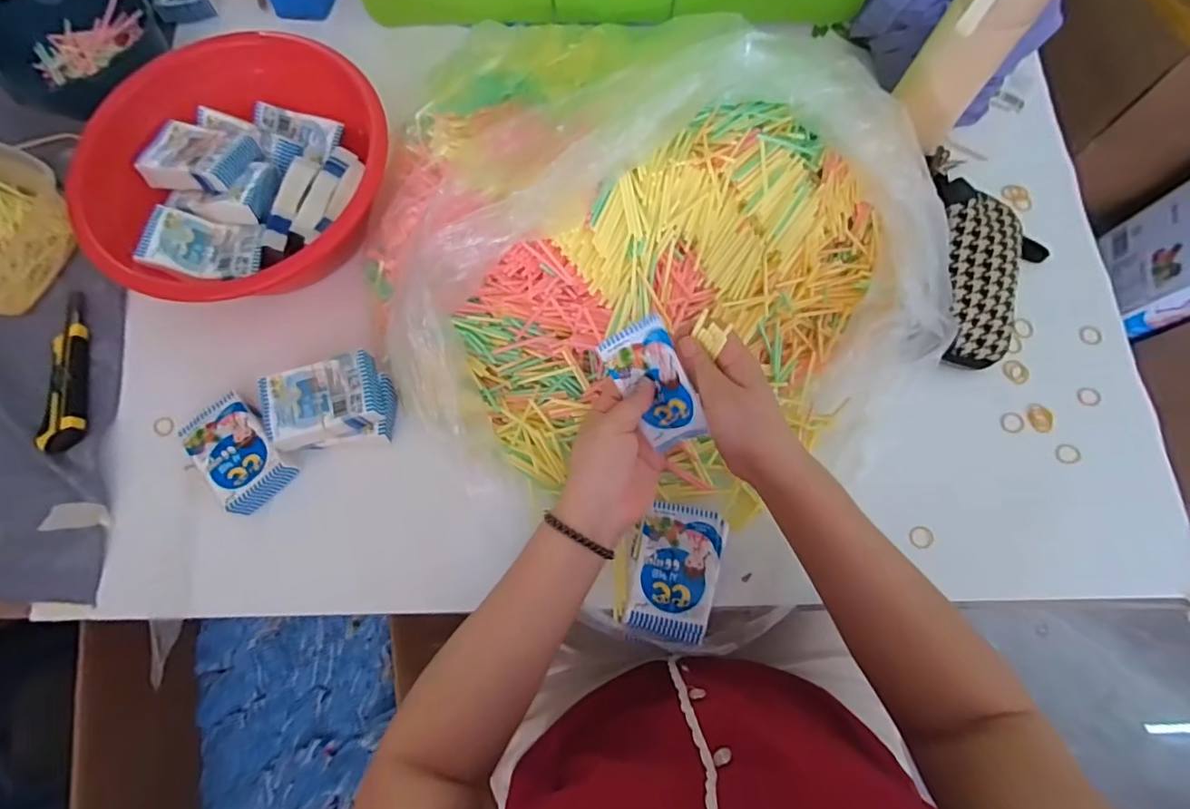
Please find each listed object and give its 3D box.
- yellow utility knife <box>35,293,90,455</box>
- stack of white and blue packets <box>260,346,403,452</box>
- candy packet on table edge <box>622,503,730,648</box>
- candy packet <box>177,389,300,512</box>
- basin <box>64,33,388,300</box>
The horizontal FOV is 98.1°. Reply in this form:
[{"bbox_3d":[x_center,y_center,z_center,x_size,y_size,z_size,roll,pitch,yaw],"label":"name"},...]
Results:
[{"bbox_3d":[-0.550,-0.039,0.539,0.034,0.014,0.178,-10,75,-1],"label":"yellow utility knife"},{"bbox_3d":[-0.256,-0.002,0.497,0.116,0.030,0.079,-9,75,0],"label":"stack of white and blue packets"},{"bbox_3d":[0.071,0.149,0.469,0.074,0.023,0.113,14,76,6],"label":"candy packet on table edge"},{"bbox_3d":[-0.348,0.047,0.508,0.073,0.030,0.109,-36,76,-7],"label":"candy packet"},{"bbox_3d":[-0.366,-0.237,0.549,0.304,0.090,0.287,-1,75,2],"label":"basin"}]

